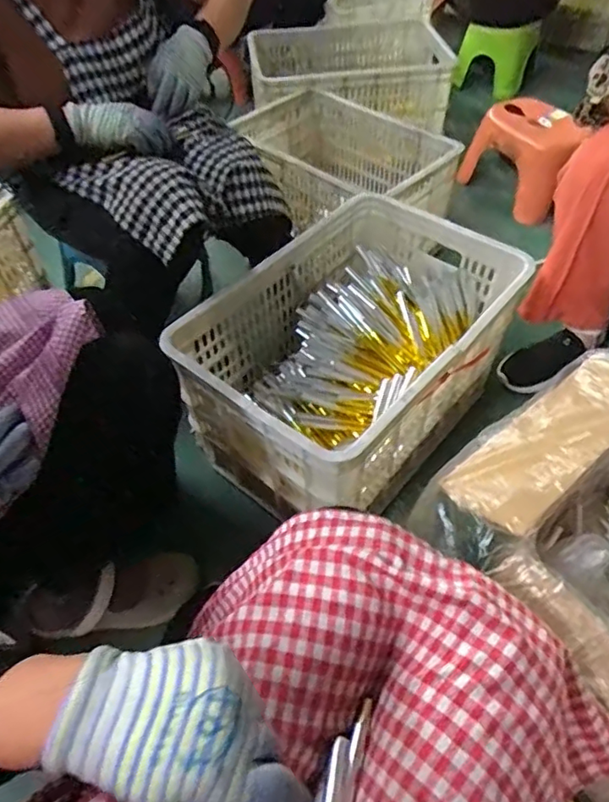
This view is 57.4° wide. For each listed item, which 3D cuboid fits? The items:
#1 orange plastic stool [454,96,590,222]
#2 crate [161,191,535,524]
[{"bbox_3d":[0.585,-0.647,1.493,0.260,0.190,0.224,37,62,24],"label":"orange plastic stool"},{"bbox_3d":[0.098,-0.091,0.967,0.356,0.270,0.563,35,62,23],"label":"crate"}]

